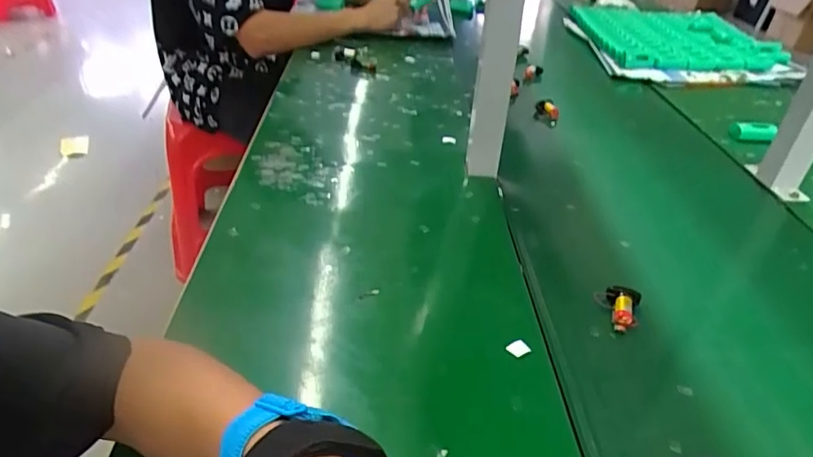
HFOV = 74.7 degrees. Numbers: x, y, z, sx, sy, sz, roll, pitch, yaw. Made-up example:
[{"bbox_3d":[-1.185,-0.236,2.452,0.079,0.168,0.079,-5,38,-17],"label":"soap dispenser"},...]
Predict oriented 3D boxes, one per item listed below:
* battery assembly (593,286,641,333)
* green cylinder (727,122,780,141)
[{"bbox_3d":[0.212,0.079,0.536,0.042,0.025,0.045,12,31,19],"label":"battery assembly"},{"bbox_3d":[0.587,-0.164,0.900,0.077,0.028,0.030,0,29,-2],"label":"green cylinder"}]

